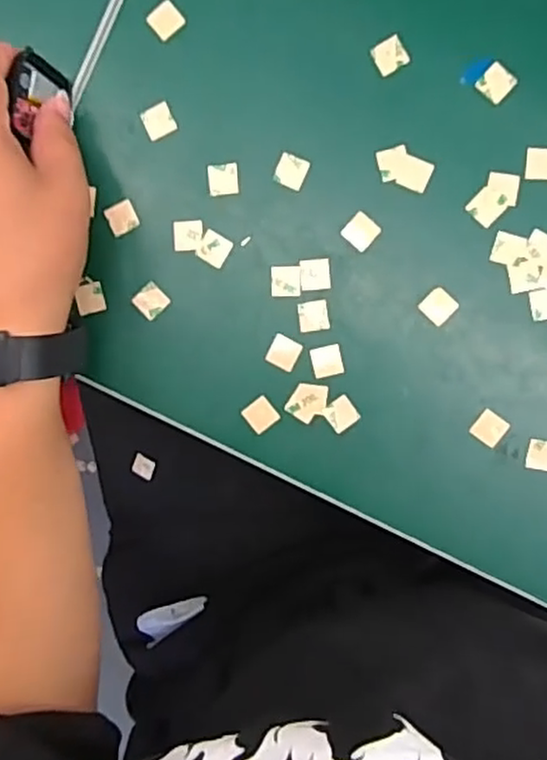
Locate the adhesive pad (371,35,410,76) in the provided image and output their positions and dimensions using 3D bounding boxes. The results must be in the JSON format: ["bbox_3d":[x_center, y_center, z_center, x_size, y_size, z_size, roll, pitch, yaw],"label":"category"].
[{"bbox_3d":[0.060,-0.166,0.354,0.016,0.004,0.016,-28,90,5],"label":"adhesive pad"}]

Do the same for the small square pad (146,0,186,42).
[{"bbox_3d":[-0.057,-0.189,0.362,0.017,0.004,0.017,-40,88,5],"label":"small square pad"}]

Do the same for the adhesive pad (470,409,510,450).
[{"bbox_3d":[0.113,0.026,0.361,0.016,0.004,0.015,37,95,3],"label":"adhesive pad"}]

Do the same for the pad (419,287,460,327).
[{"bbox_3d":[0.086,-0.038,0.360,0.016,0.004,0.016,-45,88,5],"label":"pad"}]

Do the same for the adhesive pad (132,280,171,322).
[{"bbox_3d":[-0.066,-0.042,0.372,0.016,0.004,0.016,43,95,2],"label":"adhesive pad"}]

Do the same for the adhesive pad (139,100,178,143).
[{"bbox_3d":[-0.061,-0.137,0.366,0.016,0.004,0.016,-26,90,5],"label":"adhesive pad"}]

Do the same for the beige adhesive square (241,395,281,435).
[{"bbox_3d":[-0.007,0.019,0.370,0.016,0.004,0.016,-39,89,5],"label":"beige adhesive square"}]

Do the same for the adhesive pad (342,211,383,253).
[{"bbox_3d":[0.046,-0.077,0.360,0.016,0.004,0.017,44,95,2],"label":"adhesive pad"}]

